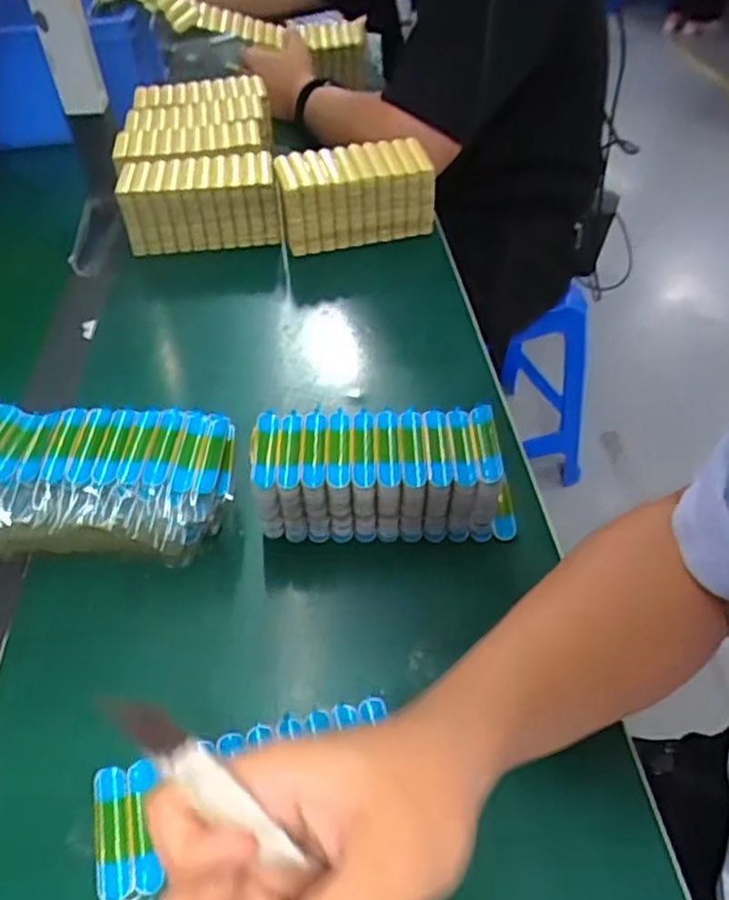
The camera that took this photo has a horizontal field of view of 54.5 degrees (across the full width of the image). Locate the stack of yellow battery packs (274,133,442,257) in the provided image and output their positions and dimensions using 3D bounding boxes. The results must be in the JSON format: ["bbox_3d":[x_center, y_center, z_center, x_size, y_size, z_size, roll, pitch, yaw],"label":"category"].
[{"bbox_3d":[-0.010,-0.273,0.752,0.165,0.085,0.081,-14,46,-11],"label":"stack of yellow battery packs"}]

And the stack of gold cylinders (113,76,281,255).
[{"bbox_3d":[-0.184,-0.324,0.802,0.162,0.094,0.245,-7,45,-4],"label":"stack of gold cylinders"}]

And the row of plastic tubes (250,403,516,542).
[{"bbox_3d":[0.014,0.018,0.469,0.167,0.081,0.061,-2,45,1],"label":"row of plastic tubes"}]

